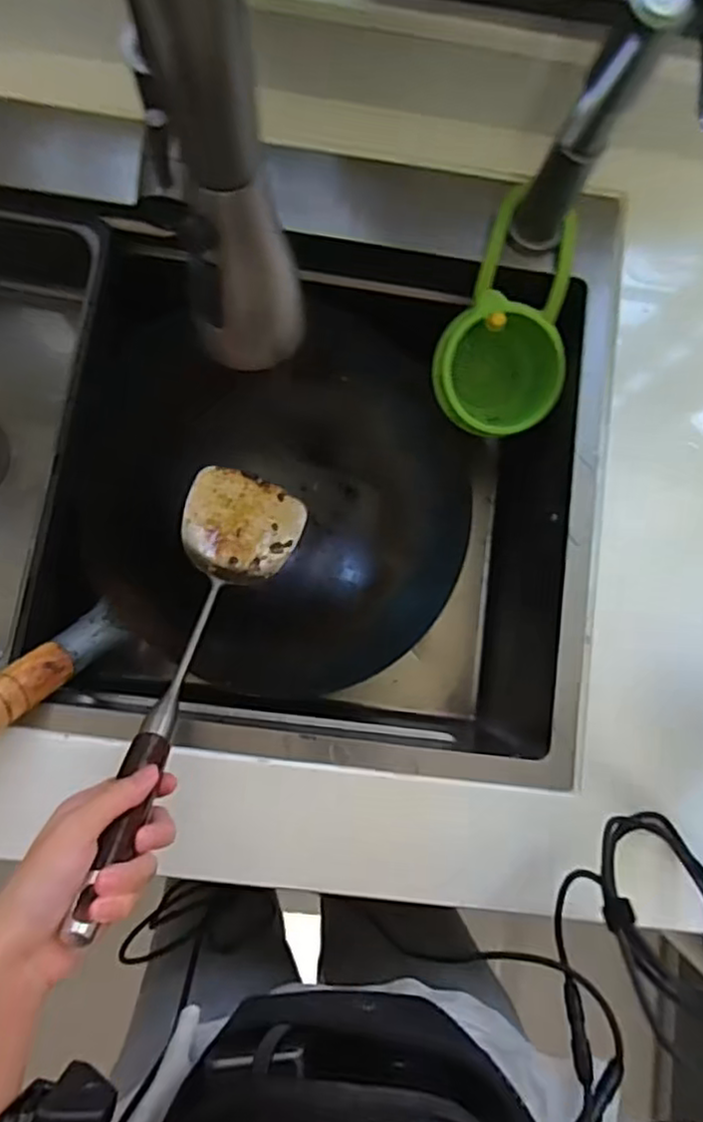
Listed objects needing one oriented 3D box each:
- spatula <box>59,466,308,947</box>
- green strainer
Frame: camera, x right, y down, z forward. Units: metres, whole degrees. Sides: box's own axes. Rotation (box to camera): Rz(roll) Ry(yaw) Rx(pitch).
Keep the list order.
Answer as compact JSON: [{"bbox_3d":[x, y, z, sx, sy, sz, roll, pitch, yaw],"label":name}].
[{"bbox_3d":[-0.102,0.062,0.470,0.095,0.059,0.370,10,39,-3],"label":"spatula"},{"bbox_3d":[0.138,-0.202,0.589,0.110,0.080,0.183,19,109,-8],"label":"green strainer"}]

